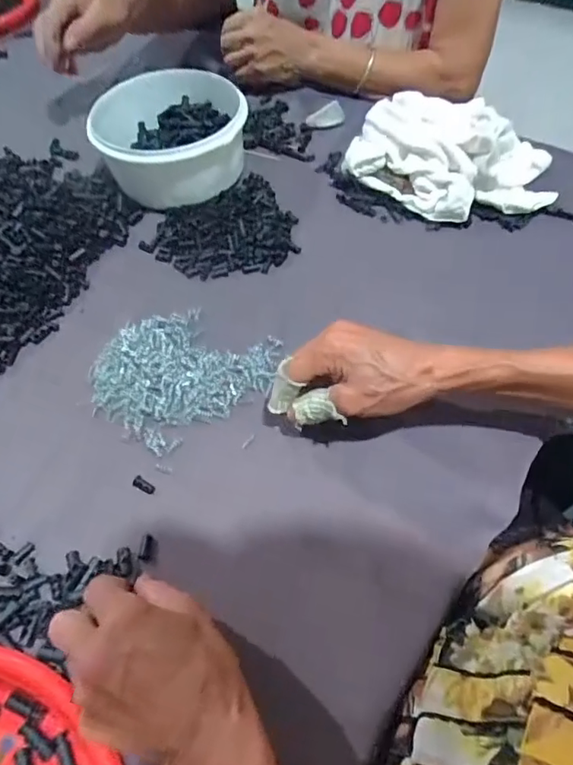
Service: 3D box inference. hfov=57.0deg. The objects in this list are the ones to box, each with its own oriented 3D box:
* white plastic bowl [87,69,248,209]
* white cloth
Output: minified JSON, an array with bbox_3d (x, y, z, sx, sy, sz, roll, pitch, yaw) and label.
[{"bbox_3d":[-0.123,-0.260,0.568,0.152,0.075,0.155,-1,57,2],"label":"white plastic bowl"},{"bbox_3d":[0.166,-0.229,0.537,0.211,0.060,0.119,16,59,12],"label":"white cloth"}]

